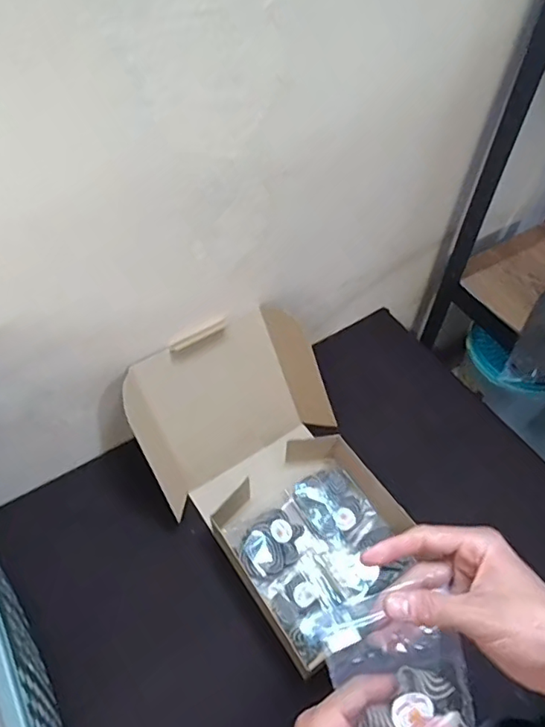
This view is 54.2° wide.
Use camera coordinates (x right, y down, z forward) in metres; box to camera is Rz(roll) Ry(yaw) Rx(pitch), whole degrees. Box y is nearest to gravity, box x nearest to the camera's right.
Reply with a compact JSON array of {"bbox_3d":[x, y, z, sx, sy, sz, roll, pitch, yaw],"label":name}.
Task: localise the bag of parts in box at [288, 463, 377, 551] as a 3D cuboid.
[{"bbox_3d":[0.087,0.198,0.744,0.091,0.020,0.109,-29,60,-21],"label":"bag of parts in box"}]

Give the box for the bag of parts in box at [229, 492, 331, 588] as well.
[{"bbox_3d":[0.002,0.242,0.718,0.121,0.042,0.100,-30,60,-21],"label":"bag of parts in box"}]

